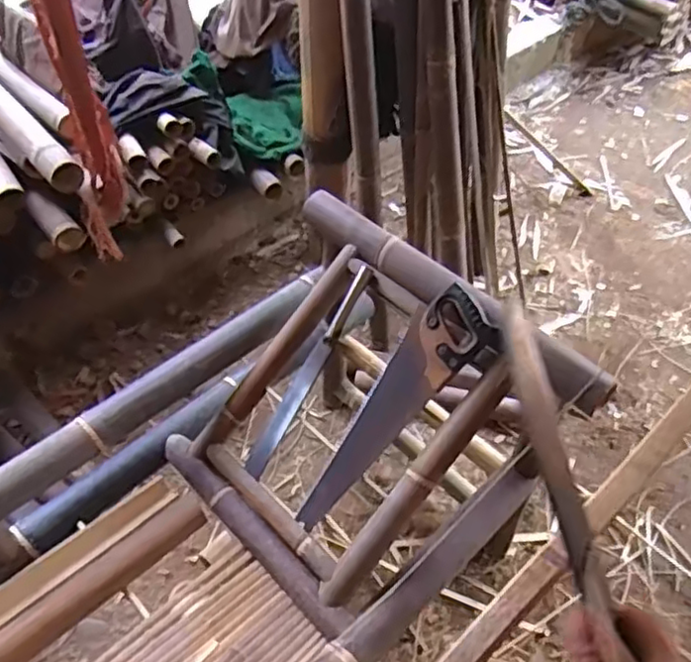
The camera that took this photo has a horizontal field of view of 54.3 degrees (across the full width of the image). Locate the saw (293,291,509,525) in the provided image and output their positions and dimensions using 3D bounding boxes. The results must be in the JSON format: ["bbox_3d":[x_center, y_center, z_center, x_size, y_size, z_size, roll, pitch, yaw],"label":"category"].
[{"bbox_3d":[0.076,0.138,1.137,0.127,0.043,0.471,40,96,30],"label":"saw"}]

